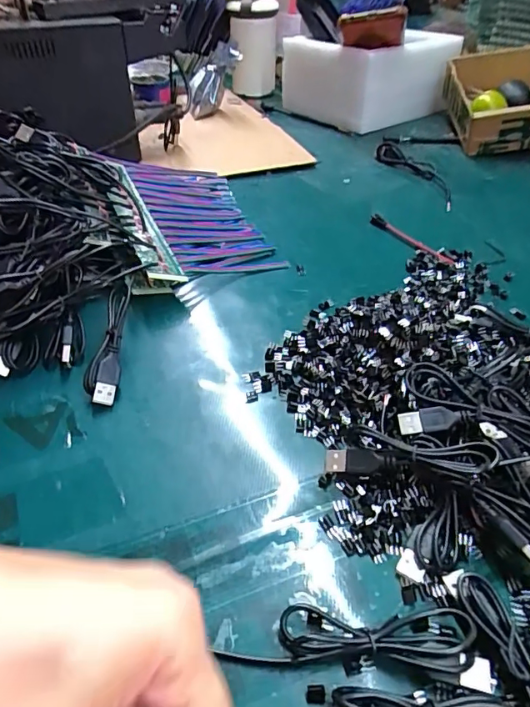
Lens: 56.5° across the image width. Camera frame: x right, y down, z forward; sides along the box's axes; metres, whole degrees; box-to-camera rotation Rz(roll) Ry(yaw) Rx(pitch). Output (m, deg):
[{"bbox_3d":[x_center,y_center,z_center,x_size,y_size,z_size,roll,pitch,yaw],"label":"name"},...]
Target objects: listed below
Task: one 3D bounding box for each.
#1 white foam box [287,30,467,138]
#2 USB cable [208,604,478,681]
[{"bbox_3d":[0.148,-0.394,0.702,0.195,0.095,0.162,-25,50,-24],"label":"white foam box"},{"bbox_3d":[0.034,0.120,0.211,0.105,0.014,0.024,4,44,3],"label":"USB cable"}]

